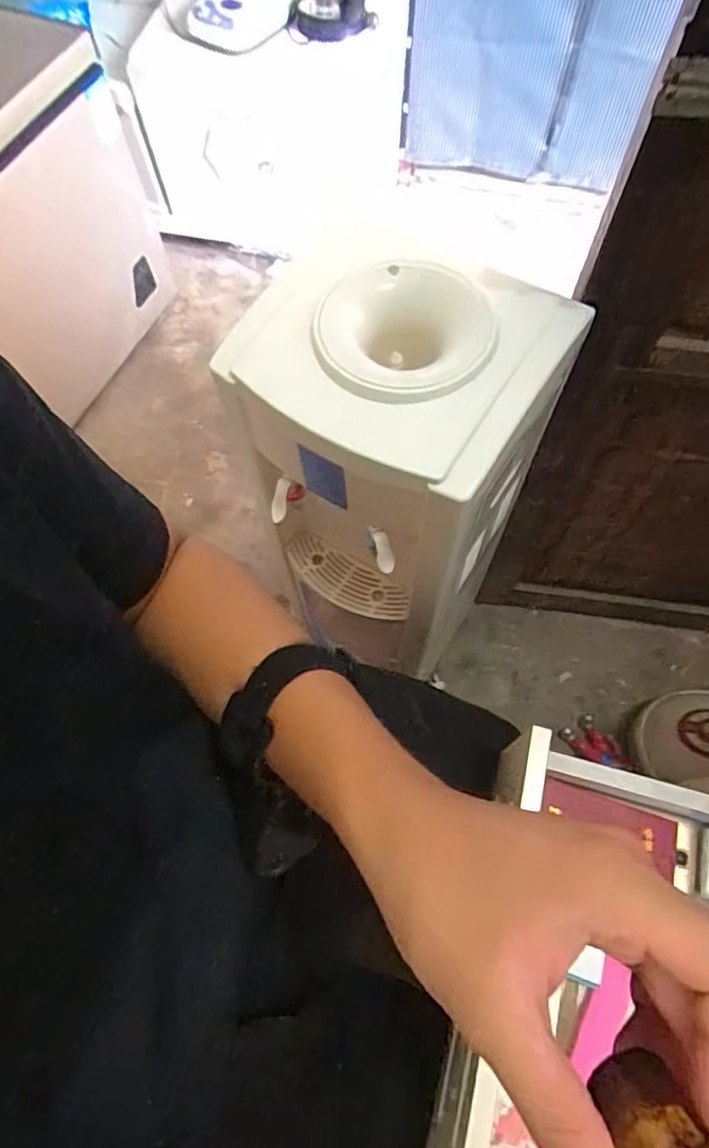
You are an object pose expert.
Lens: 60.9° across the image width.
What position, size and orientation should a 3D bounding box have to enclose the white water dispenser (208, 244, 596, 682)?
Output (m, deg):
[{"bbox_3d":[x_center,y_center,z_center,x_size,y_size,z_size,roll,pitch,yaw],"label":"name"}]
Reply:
[{"bbox_3d":[0.041,-0.135,0.701,0.274,0.374,0.253,28,70,12],"label":"white water dispenser"}]

